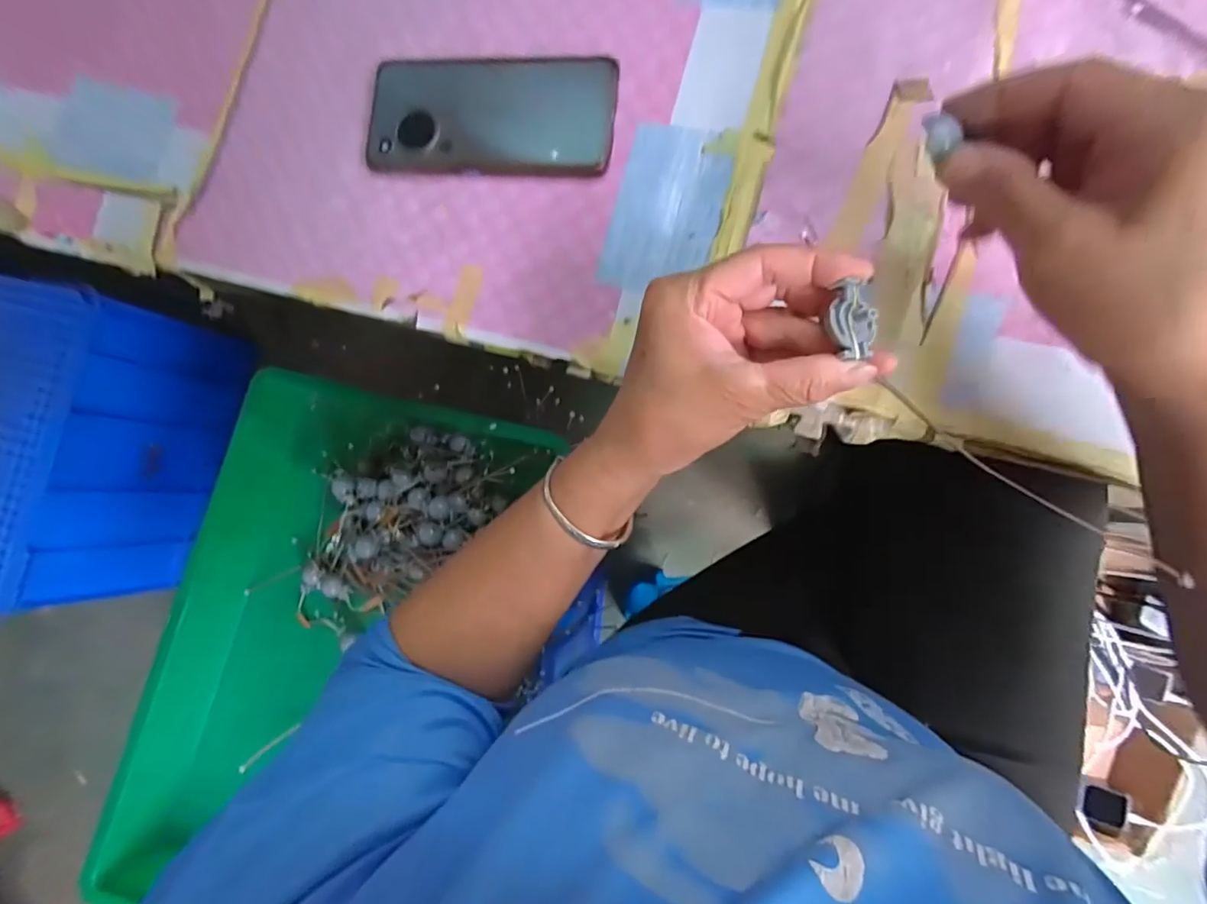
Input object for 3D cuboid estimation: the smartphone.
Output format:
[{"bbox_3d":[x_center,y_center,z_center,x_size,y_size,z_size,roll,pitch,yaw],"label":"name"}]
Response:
[{"bbox_3d":[-0.075,-0.225,0.356,0.164,0.012,0.077,5,88,10],"label":"smartphone"}]

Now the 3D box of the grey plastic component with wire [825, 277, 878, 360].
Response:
[{"bbox_3d":[0.112,-0.059,0.239,0.021,0.010,0.032,0,87,10],"label":"grey plastic component with wire"}]

